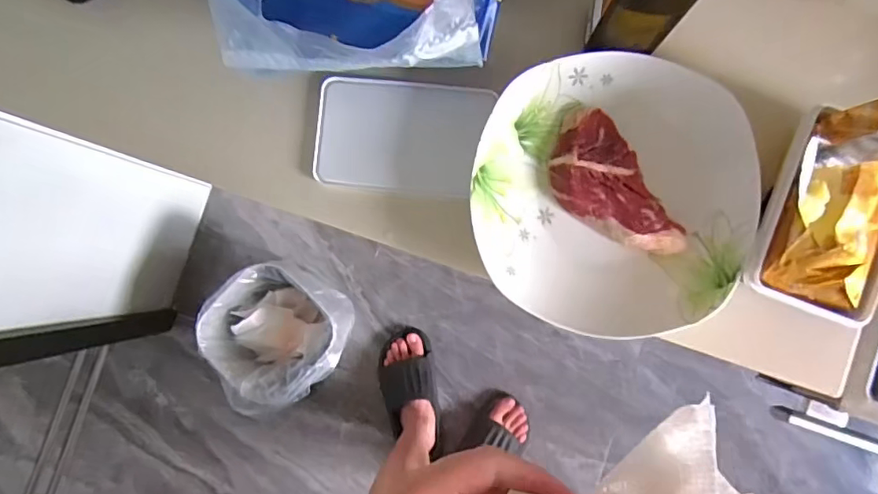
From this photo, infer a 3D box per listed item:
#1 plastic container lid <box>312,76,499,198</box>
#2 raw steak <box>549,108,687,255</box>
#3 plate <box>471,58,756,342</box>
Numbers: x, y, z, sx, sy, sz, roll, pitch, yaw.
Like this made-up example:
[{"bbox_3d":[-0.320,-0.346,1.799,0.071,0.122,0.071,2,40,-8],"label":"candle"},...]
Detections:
[{"bbox_3d":[-0.028,-0.083,0.407,0.125,0.010,0.082,6,88,2],"label":"plastic container lid"},{"bbox_3d":[0.121,-0.038,0.385,0.059,0.014,0.114,-32,87,0],"label":"raw steak"},{"bbox_3d":[0.120,-0.037,0.378,0.184,0.031,0.187,0,88,2],"label":"plate"}]

